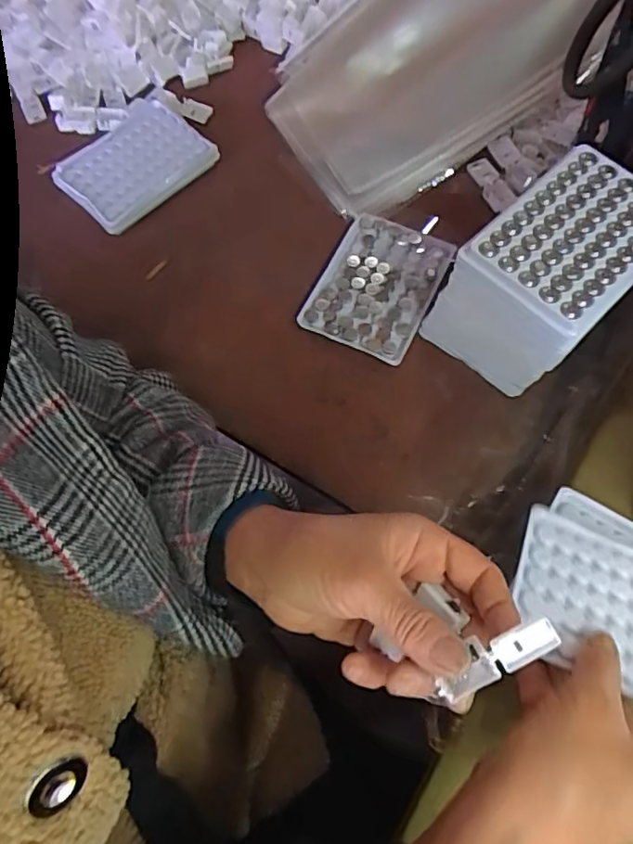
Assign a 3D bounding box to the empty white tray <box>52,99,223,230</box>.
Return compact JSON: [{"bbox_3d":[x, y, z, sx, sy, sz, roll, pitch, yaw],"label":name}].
[{"bbox_3d":[-0.174,-0.244,0.549,0.112,0.013,0.127,42,75,17],"label":"empty white tray"}]

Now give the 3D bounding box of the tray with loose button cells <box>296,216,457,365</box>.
[{"bbox_3d":[0.051,-0.115,0.490,0.094,0.008,0.122,24,71,11],"label":"tray with loose button cells"}]

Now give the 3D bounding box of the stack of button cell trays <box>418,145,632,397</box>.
[{"bbox_3d":[0.165,-0.102,0.417,0.127,0.108,0.101,-42,72,-13],"label":"stack of button cell trays"}]

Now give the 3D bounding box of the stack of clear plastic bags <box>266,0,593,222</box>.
[{"bbox_3d":[0.144,-0.373,0.535,0.402,0.048,0.199,-39,78,3],"label":"stack of clear plastic bags"}]

